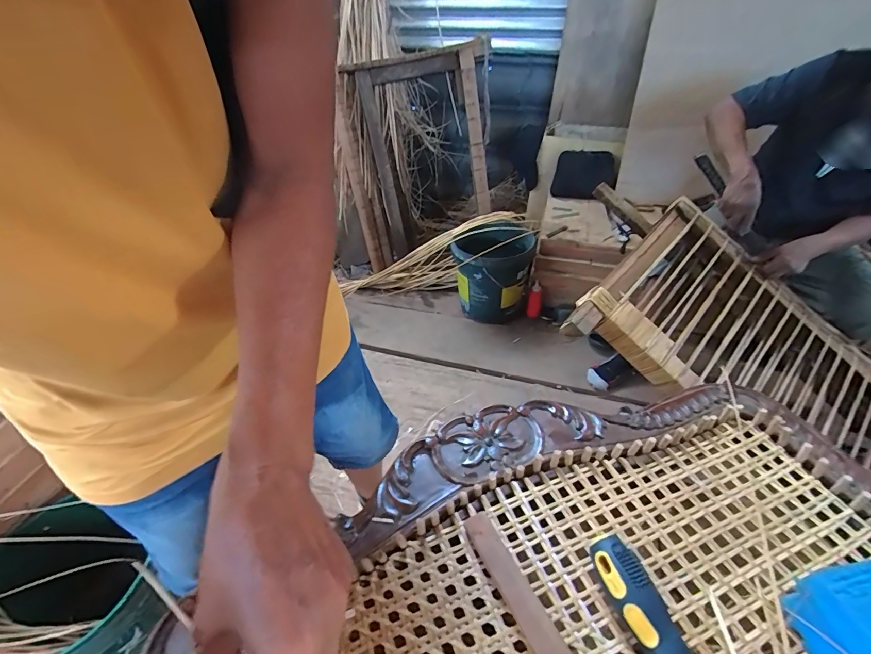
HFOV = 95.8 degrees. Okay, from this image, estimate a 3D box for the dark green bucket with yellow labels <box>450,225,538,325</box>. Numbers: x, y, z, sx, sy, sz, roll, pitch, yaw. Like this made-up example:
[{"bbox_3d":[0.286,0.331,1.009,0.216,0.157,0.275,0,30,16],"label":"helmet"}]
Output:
[{"bbox_3d":[0.228,-0.196,1.592,0.260,0.362,0.261,-2,45,2],"label":"dark green bucket with yellow labels"}]

